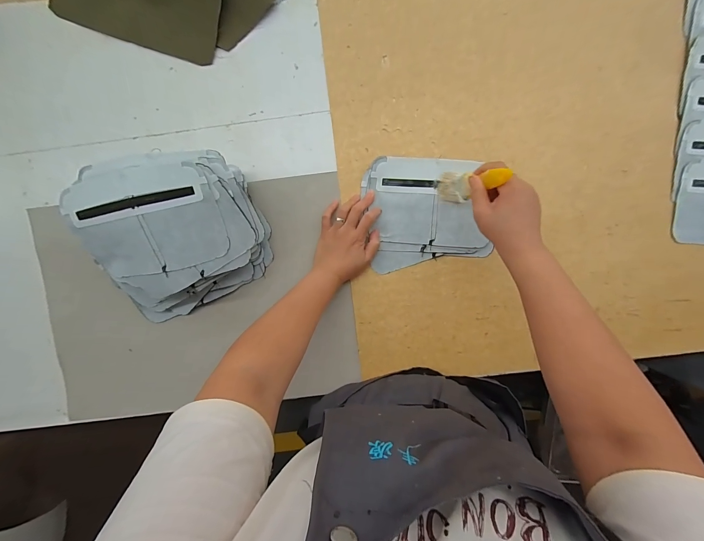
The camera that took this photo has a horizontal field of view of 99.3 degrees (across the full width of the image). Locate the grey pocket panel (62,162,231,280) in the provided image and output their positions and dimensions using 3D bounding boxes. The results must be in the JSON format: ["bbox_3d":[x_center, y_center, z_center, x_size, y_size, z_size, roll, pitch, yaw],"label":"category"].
[{"bbox_3d":[-0.277,-0.068,0.402,0.194,0.039,0.146,-9,98,3],"label":"grey pocket panel"}]

